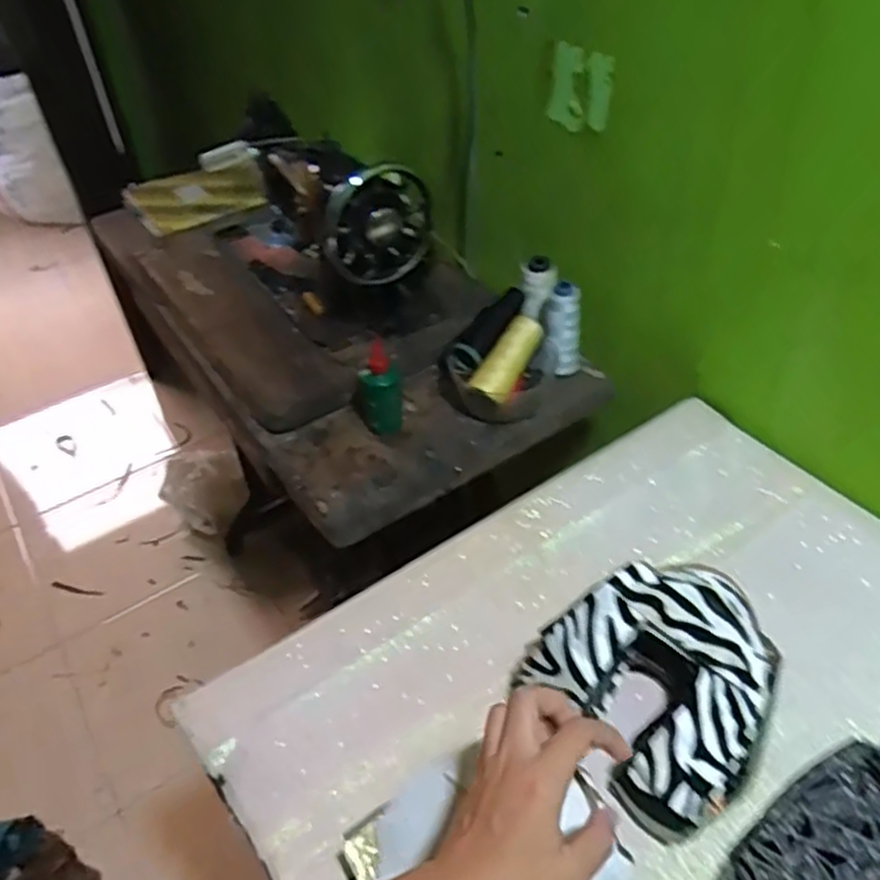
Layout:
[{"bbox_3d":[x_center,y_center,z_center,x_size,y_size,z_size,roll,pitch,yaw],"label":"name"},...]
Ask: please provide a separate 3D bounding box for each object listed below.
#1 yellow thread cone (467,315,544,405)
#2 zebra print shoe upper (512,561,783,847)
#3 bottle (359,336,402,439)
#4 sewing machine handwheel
[{"bbox_3d":[0.077,-0.093,0.859,0.041,0.039,0.113,24,66,30],"label":"yellow thread cone"},{"bbox_3d":[0.164,0.174,0.566,0.151,0.095,0.172,-31,48,-25],"label":"zebra print shoe upper"},{"bbox_3d":[-0.068,-0.054,0.849,0.047,0.100,0.046,-14,43,-8],"label":"bottle"},{"bbox_3d":[-0.070,-0.246,0.869,0.130,0.132,0.034,-32,49,-26],"label":"sewing machine handwheel"}]

